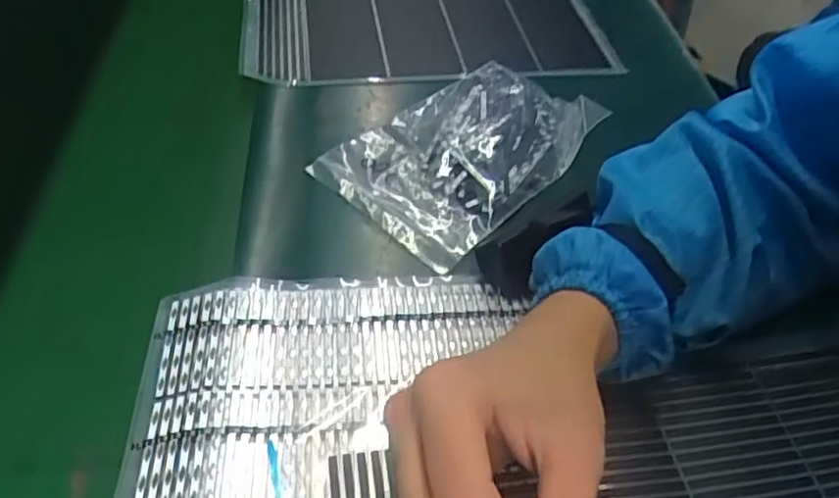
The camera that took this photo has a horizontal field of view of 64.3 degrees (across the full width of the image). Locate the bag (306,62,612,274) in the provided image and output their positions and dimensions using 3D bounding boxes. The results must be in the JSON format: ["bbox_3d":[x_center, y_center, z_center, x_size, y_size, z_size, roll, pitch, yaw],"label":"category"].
[{"bbox_3d":[0.035,-0.073,0.460,0.124,0.016,0.184,36,56,28],"label":"bag"}]

